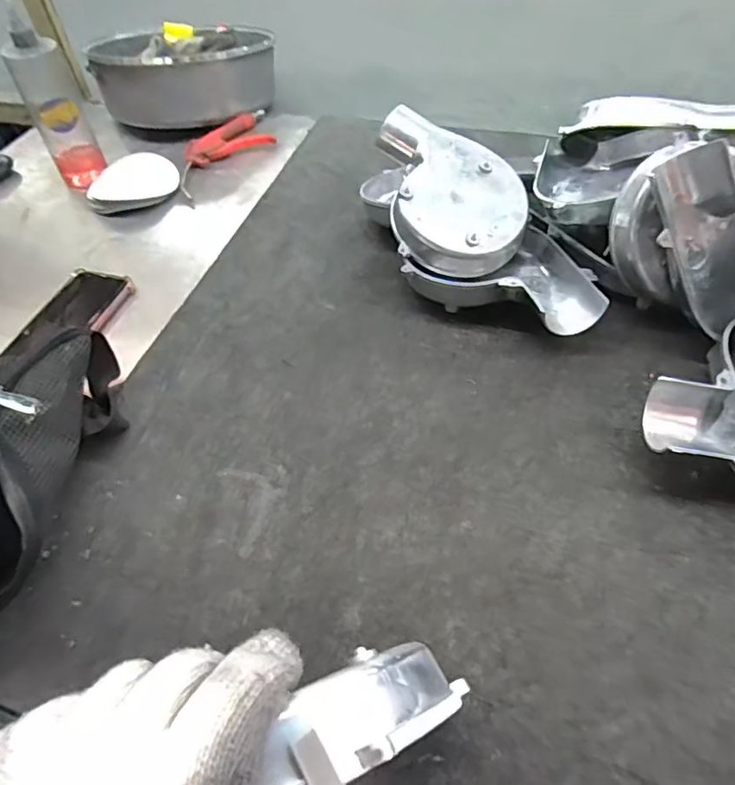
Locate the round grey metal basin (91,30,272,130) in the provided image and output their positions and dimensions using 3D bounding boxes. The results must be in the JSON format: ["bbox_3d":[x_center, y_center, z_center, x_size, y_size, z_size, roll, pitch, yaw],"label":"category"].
[{"bbox_3d":[-0.277,-0.504,0.861,0.268,0.127,0.216,-14,51,-7],"label":"round grey metal basin"}]

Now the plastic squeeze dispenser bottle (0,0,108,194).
[{"bbox_3d":[-0.399,-0.360,0.706,0.063,0.184,0.060,-26,54,-16],"label":"plastic squeeze dispenser bottle"}]

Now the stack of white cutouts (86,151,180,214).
[{"bbox_3d":[-0.320,-0.288,0.752,0.115,0.026,0.111,-18,52,-11],"label":"stack of white cutouts"}]

